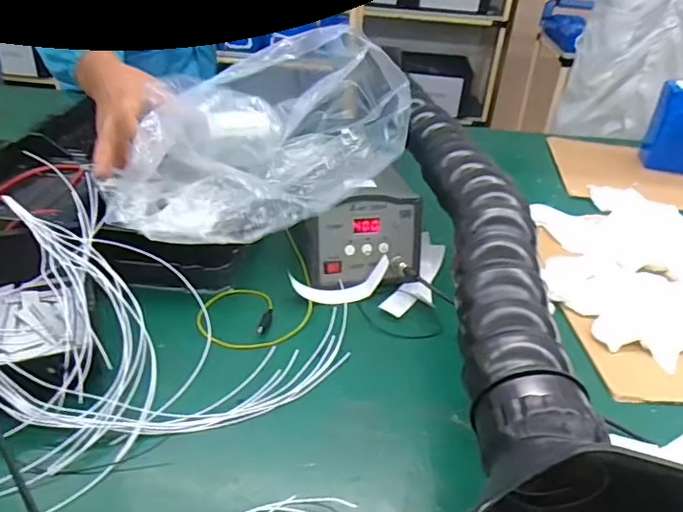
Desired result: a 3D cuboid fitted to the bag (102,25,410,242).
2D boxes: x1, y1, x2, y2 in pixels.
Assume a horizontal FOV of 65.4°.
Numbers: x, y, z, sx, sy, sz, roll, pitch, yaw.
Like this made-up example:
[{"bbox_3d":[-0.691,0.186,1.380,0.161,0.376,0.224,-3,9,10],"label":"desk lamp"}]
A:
[{"bbox_3d":[-0.081,-0.146,0.579,0.313,0.171,0.210,-23,41,-36],"label":"bag"}]

